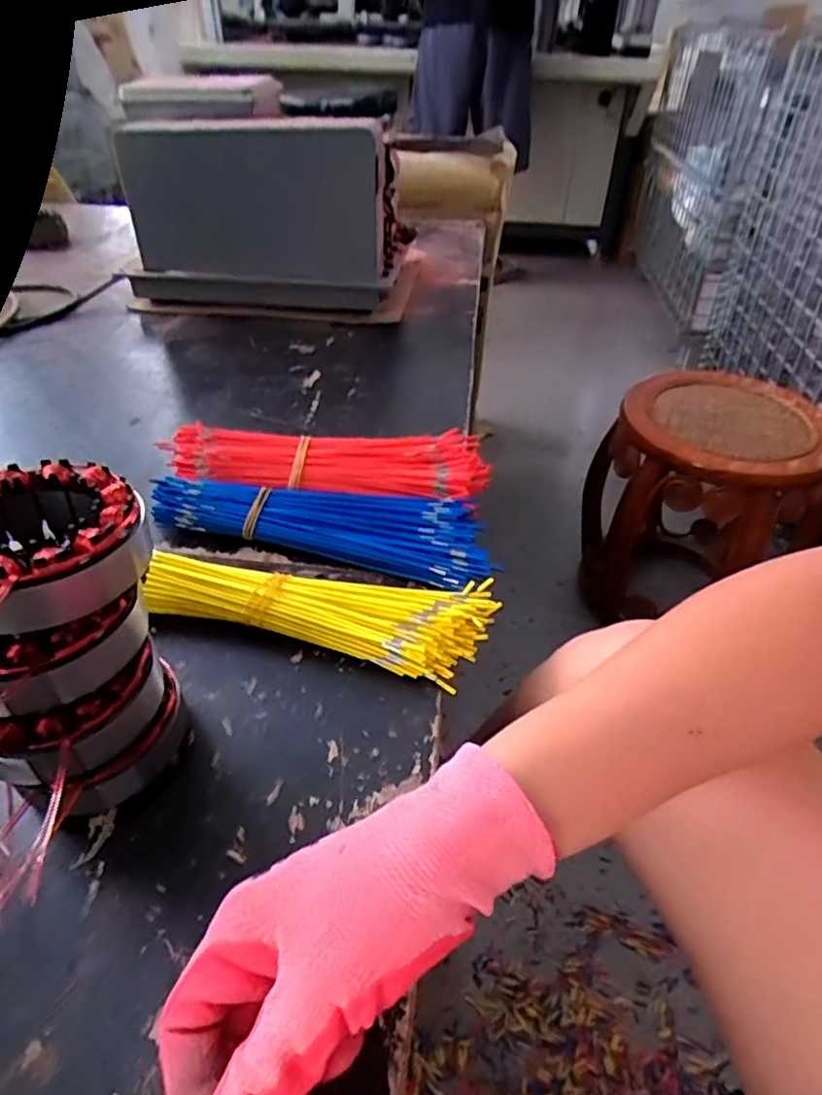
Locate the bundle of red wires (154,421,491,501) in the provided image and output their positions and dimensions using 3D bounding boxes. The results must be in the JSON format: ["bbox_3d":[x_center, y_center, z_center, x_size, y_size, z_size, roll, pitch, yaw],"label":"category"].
[{"bbox_3d":[-0.068,-0.071,0.543,0.263,0.035,0.083,3,41,4],"label":"bundle of red wires"}]

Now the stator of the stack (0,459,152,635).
[{"bbox_3d":[-0.158,-0.005,0.275,0.081,0.033,0.083,1,40,-1],"label":"stator of the stack"}]

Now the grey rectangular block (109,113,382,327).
[{"bbox_3d":[-0.188,-0.373,0.764,0.329,0.206,0.049,-1,41,0],"label":"grey rectangular block"}]

